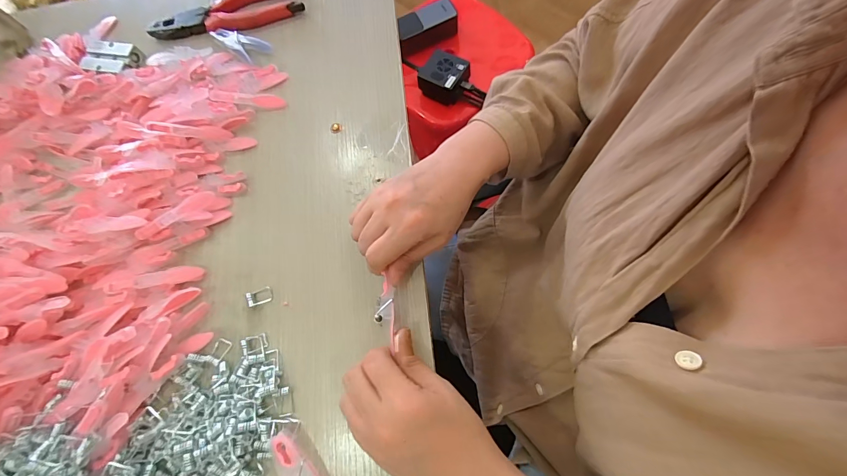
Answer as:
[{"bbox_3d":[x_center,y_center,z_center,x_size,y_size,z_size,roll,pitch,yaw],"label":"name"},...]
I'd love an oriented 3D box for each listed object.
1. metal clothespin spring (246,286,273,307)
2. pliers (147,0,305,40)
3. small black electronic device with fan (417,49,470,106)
[{"bbox_3d":[-0.150,0.053,0.328,0.022,0.006,0.014,-21,72,0],"label":"metal clothespin spring"},{"bbox_3d":[-0.235,-0.266,0.423,0.186,0.016,0.045,-13,72,2],"label":"pliers"},{"bbox_3d":[0.037,-0.297,0.661,0.079,0.037,0.077,27,78,13],"label":"small black electronic device with fan"}]

